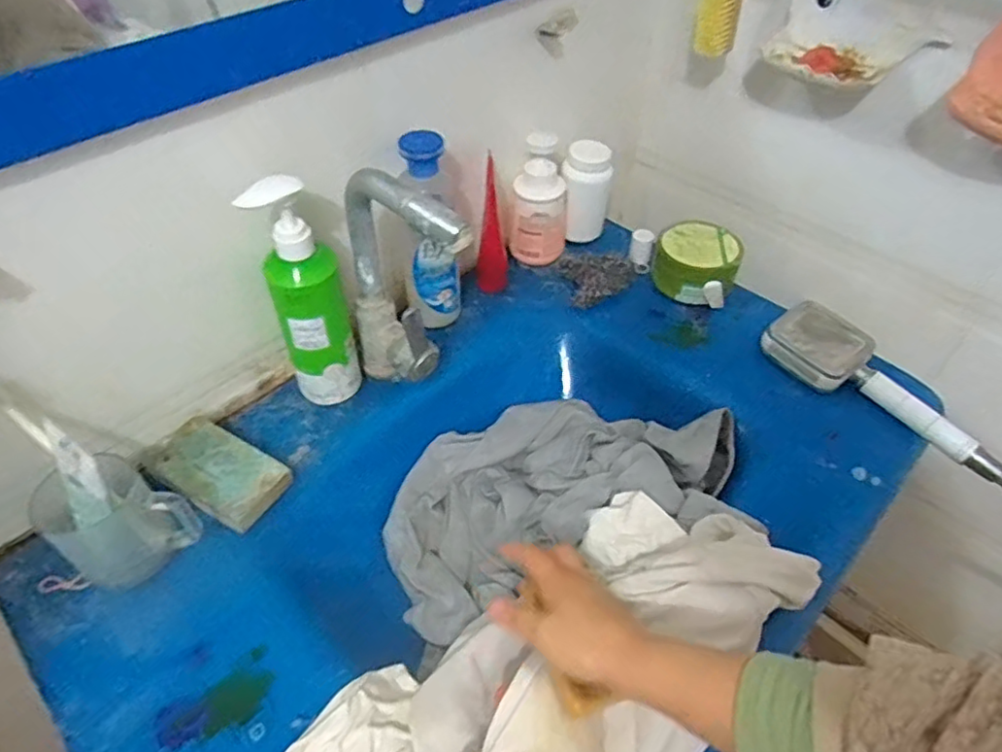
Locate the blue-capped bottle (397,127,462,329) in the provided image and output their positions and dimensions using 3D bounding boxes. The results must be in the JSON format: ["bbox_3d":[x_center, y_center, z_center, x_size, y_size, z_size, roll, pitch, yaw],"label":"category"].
[{"bbox_3d":[-0.079,-0.151,0.681,0.067,0.214,0.049,-8,48,-8],"label":"blue-capped bottle"}]

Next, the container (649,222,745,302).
[{"bbox_3d":[0.246,-0.144,0.798,0.101,0.071,0.105,0,47,0],"label":"container"}]

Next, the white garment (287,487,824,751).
[{"bbox_3d":[0.043,0.234,0.452,0.425,0.069,0.201,-31,55,-24],"label":"white garment"}]

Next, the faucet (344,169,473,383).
[{"bbox_3d":[-0.082,-0.064,0.580,0.048,0.243,0.157,-32,55,-27],"label":"faucet"}]

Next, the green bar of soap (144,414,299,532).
[{"bbox_3d":[-0.264,0.090,0.594,0.124,0.026,0.072,23,51,19],"label":"green bar of soap"}]

